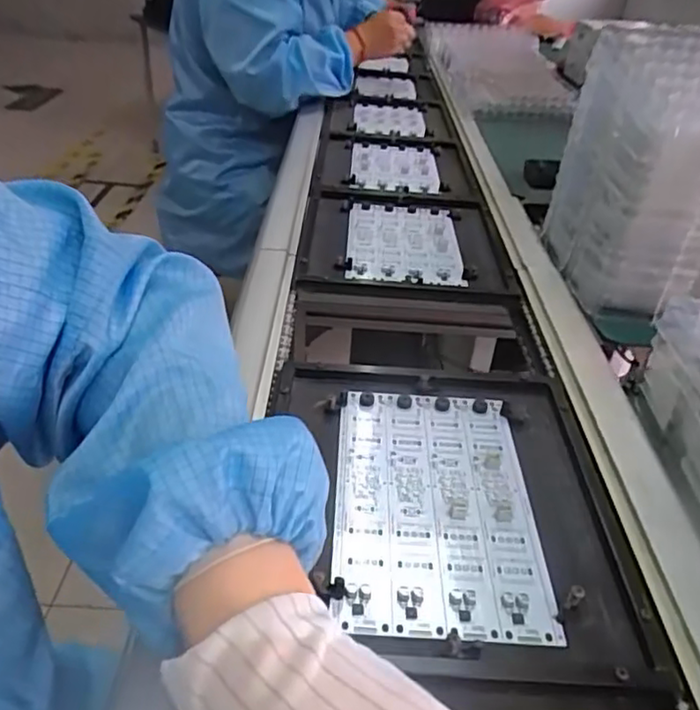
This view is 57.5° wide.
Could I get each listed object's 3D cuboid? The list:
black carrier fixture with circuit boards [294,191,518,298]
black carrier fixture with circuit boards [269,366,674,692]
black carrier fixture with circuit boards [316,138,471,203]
[{"bbox_3d":[0.059,-0.140,0.776,0.230,0.020,0.258,2,34,-1],"label":"black carrier fixture with circuit boards"},{"bbox_3d":[0.057,0.093,0.434,0.217,0.014,0.258,3,34,0],"label":"black carrier fixture with circuit boards"},{"bbox_3d":[0.070,-0.287,0.998,0.220,0.024,0.250,6,34,-3],"label":"black carrier fixture with circuit boards"}]

